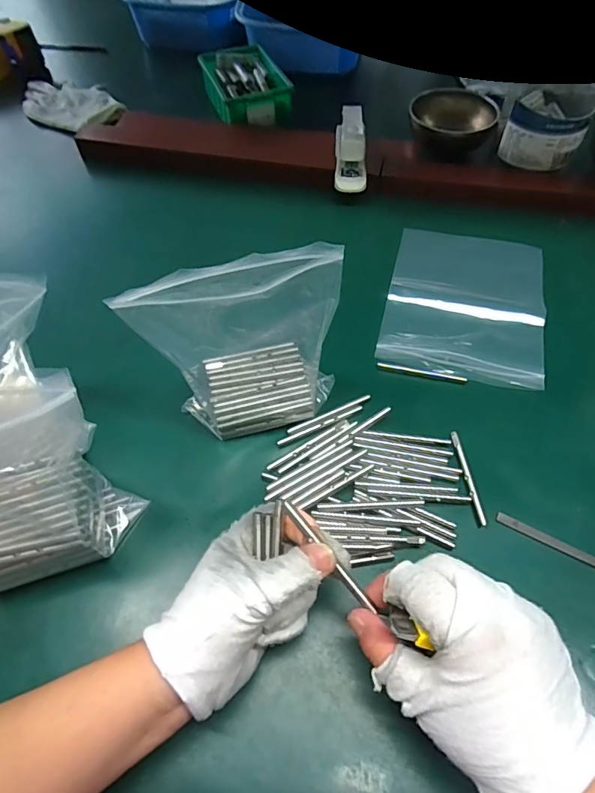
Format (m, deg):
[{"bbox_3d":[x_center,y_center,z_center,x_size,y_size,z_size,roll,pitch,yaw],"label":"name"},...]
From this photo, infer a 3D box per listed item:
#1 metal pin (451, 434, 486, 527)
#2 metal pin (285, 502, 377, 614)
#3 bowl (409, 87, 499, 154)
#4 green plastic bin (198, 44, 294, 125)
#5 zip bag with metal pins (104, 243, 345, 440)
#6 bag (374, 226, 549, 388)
[{"bbox_3d":[0.132,0.061,0.370,0.006,0.004,0.077,-6,57,-3],"label":"metal pin"},{"bbox_3d":[0.018,0.090,0.271,0.005,0.004,0.074,-35,77,-20],"label":"metal pin"},{"bbox_3d":[0.200,-0.356,0.621,0.104,0.056,0.104,0,57,1],"label":"bowl"},{"bbox_3d":[-0.074,-0.433,0.663,0.104,0.041,0.137,-15,58,-9],"label":"green plastic bin"},{"bbox_3d":[-0.041,-0.039,0.350,0.142,0.152,0.071,-10,58,-6],"label":"zip bag with metal pins"},{"bbox_3d":[0.168,-0.101,0.478,0.147,0.005,0.202,13,58,9],"label":"bag"}]

